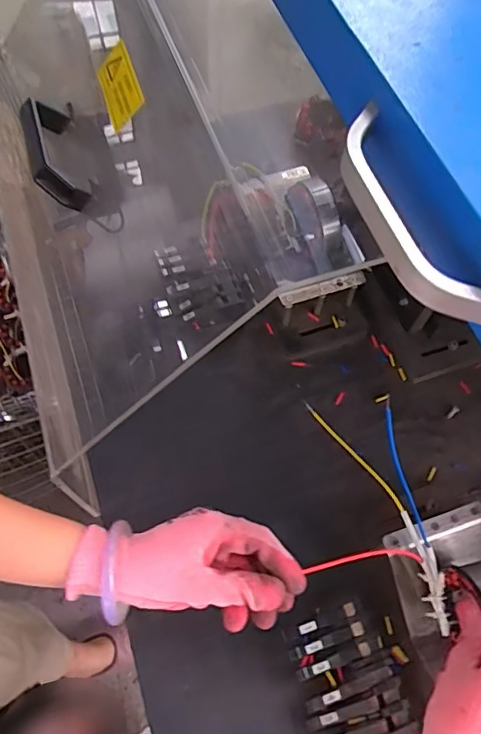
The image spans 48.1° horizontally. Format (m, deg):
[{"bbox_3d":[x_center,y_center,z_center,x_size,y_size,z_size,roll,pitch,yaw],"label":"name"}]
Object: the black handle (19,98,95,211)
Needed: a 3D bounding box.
[{"bbox_3d":[-0.147,-0.172,0.430,0.042,0.049,0.101,-16,65,-9],"label":"black handle"}]

